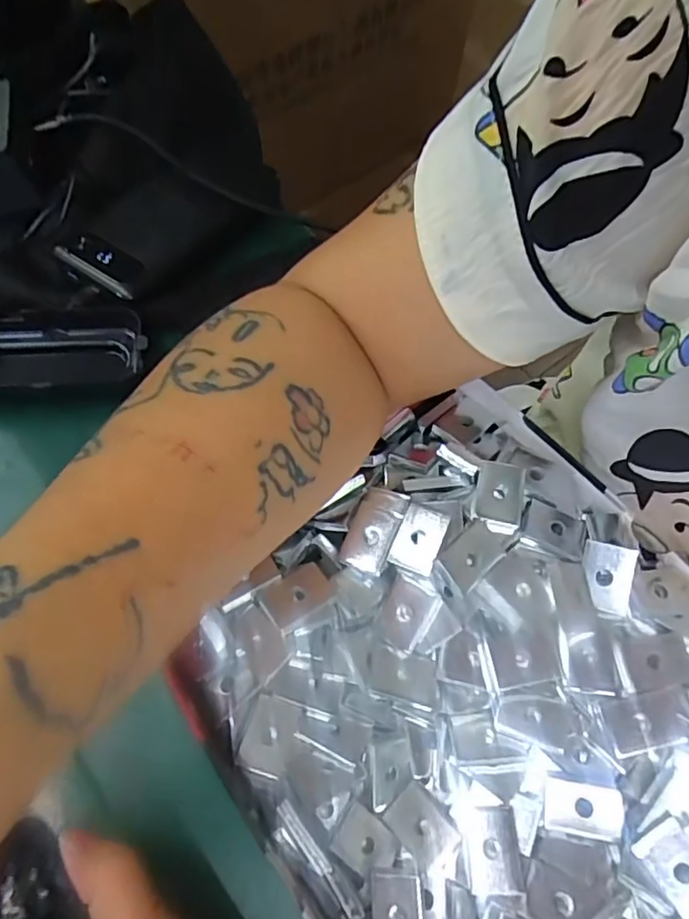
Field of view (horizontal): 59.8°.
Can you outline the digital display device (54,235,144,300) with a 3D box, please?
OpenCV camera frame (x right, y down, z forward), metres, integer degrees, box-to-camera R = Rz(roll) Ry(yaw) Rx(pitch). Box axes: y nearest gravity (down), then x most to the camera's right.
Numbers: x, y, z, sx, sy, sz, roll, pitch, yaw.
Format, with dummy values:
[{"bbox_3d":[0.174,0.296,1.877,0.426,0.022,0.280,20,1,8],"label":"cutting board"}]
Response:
[{"bbox_3d":[-0.154,-0.126,0.387,0.061,0.011,0.029,31,67,13],"label":"digital display device"}]

